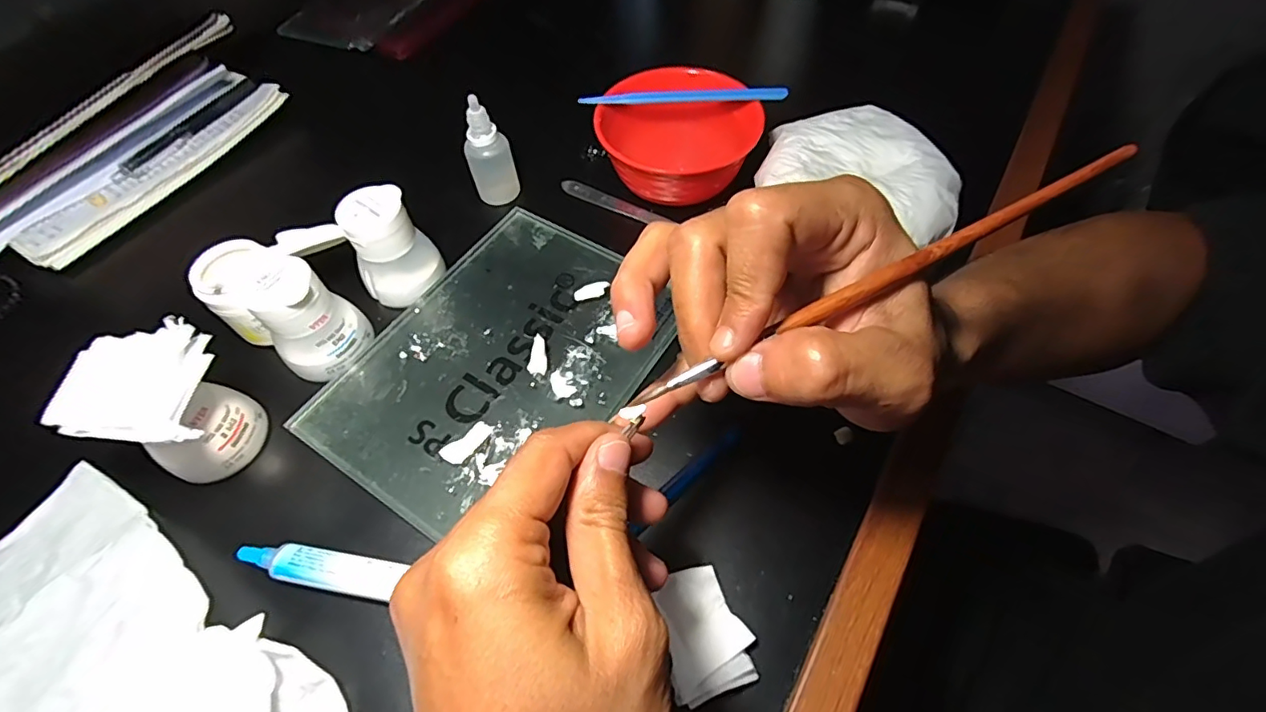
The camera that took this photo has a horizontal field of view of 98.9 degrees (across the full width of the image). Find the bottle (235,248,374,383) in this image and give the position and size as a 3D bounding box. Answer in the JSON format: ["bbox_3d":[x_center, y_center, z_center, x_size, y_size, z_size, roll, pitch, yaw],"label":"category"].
[{"bbox_3d":[-0.185,-0.024,0.304,0.047,0.058,0.046,39,66,22],"label":"bottle"}]

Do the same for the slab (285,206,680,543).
[{"bbox_3d":[-0.075,0.000,0.317,0.149,0.011,0.197,30,63,18],"label":"slab"}]

